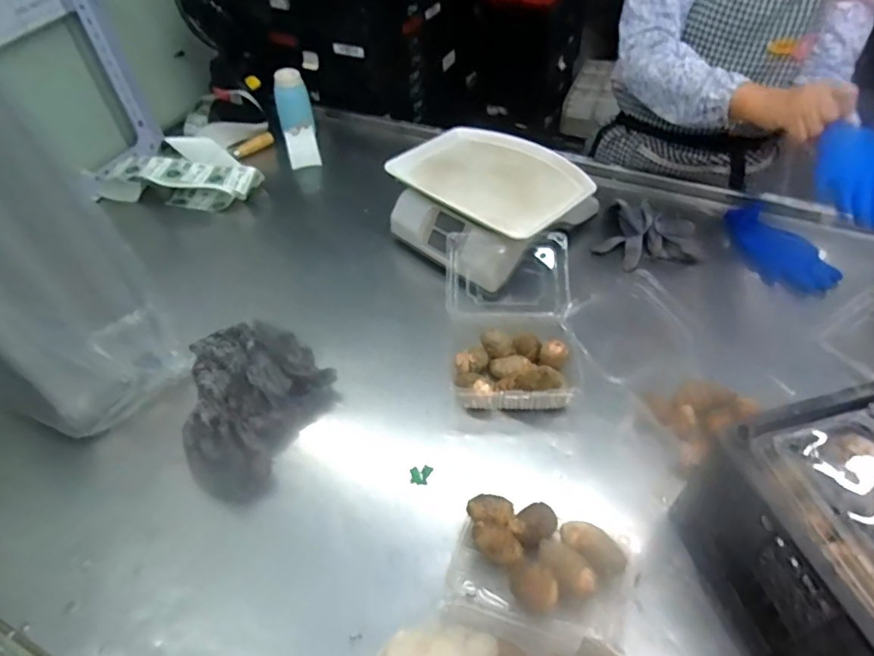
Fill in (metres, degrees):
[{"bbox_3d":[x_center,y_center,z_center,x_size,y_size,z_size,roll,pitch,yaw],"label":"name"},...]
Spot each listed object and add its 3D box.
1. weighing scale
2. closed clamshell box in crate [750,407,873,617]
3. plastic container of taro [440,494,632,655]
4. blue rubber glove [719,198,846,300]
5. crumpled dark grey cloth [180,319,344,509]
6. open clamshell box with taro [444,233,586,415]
[{"bbox_3d":[0.078,-0.203,0.912,0.283,0.130,0.281,-35,54,-27],"label":"weighing scale"},{"bbox_3d":[0.380,0.145,0.458,0.142,0.046,0.173,-11,47,-8],"label":"closed clamshell box in crate"},{"bbox_3d":[0.106,0.245,0.552,0.177,0.047,0.124,11,48,12],"label":"plastic container of taro"},{"bbox_3d":[0.542,-0.126,0.883,0.091,0.057,0.197,-15,48,-12],"label":"blue rubber glove"},{"bbox_3d":[-0.257,0.092,0.721,0.216,0.053,0.226,23,52,22],"label":"crumpled dark grey cloth"},{"bbox_3d":[0.102,-0.020,0.758,0.168,0.112,0.273,0,46,2],"label":"open clamshell box with taro"}]

